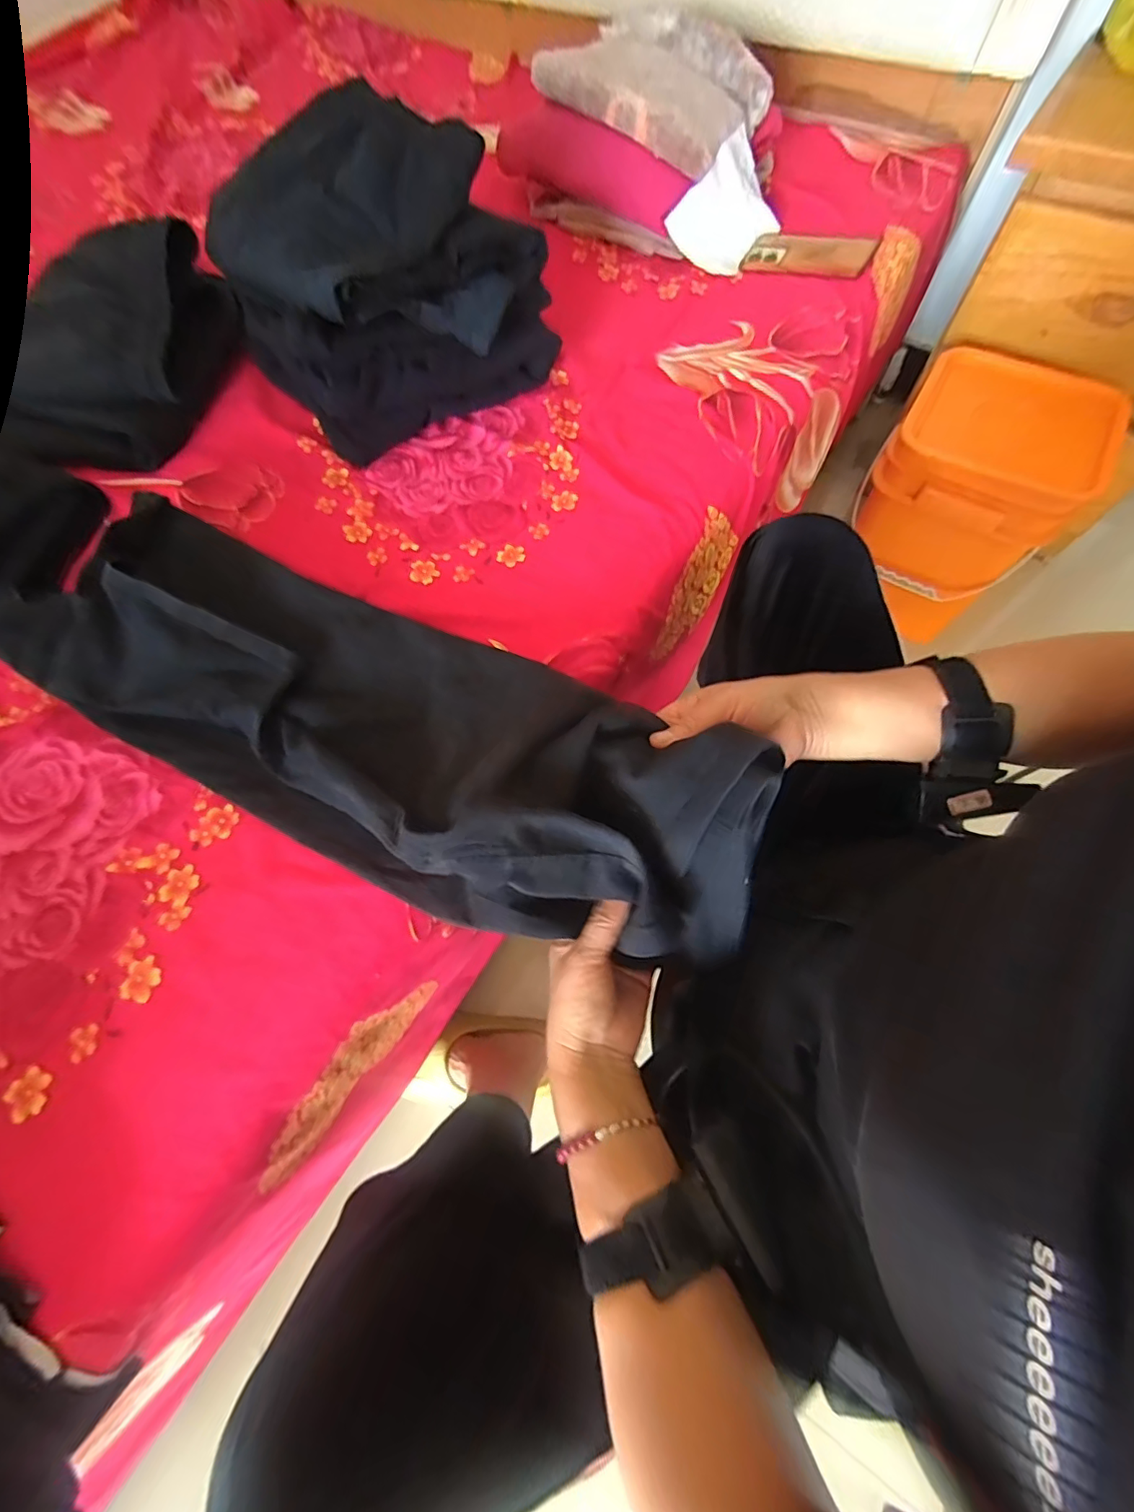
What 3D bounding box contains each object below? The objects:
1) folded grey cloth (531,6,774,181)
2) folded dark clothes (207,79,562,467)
[{"bbox_3d":[0.123,-0.929,0.723,0.309,0.065,0.196,36,73,17],"label":"folded grey cloth"},{"bbox_3d":[-0.218,-0.552,0.609,0.291,0.191,0.314,-37,71,-12],"label":"folded dark clothes"}]

